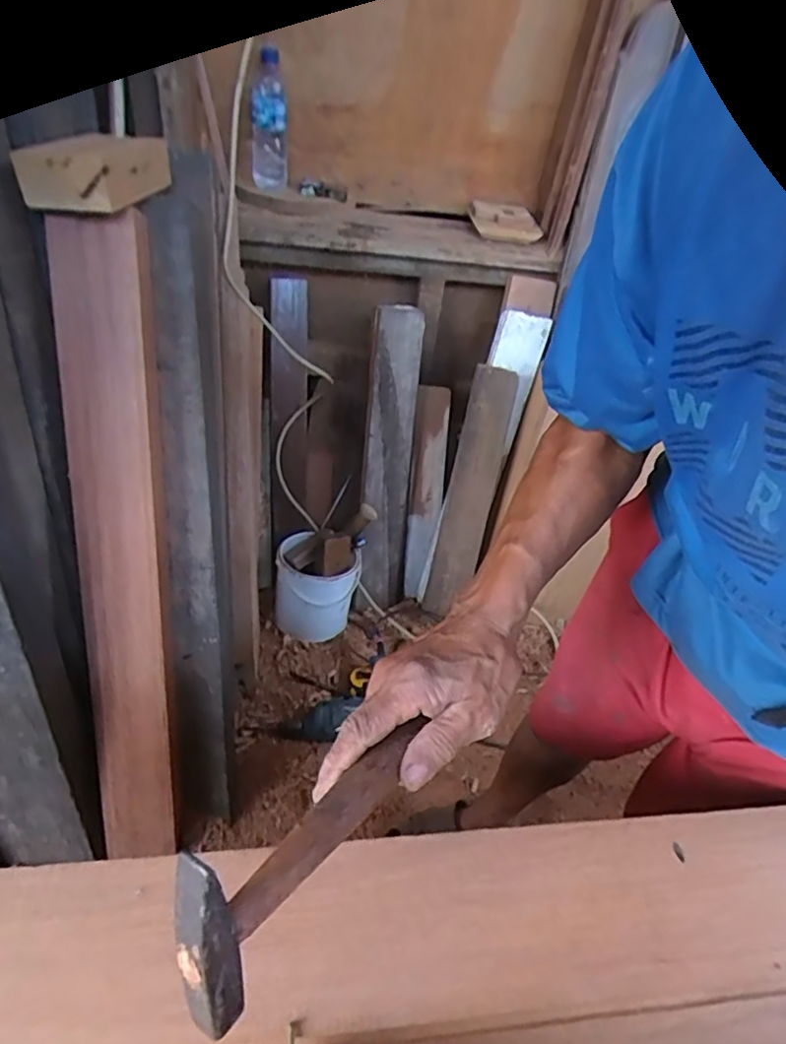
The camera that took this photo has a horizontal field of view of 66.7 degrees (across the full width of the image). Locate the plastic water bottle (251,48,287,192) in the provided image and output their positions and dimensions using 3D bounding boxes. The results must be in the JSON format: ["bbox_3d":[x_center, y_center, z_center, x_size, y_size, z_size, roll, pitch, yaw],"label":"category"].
[{"bbox_3d":[-0.278,-0.909,1.346,0.081,0.279,0.089,2,12,-4],"label":"plastic water bottle"}]

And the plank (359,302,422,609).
[{"bbox_3d":[-0.009,-0.136,1.366,0.114,0.682,0.074,3,13,-3],"label":"plank"}]

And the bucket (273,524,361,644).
[{"bbox_3d":[-0.175,0.146,1.380,0.188,0.277,0.181,5,42,-5],"label":"bucket"}]

